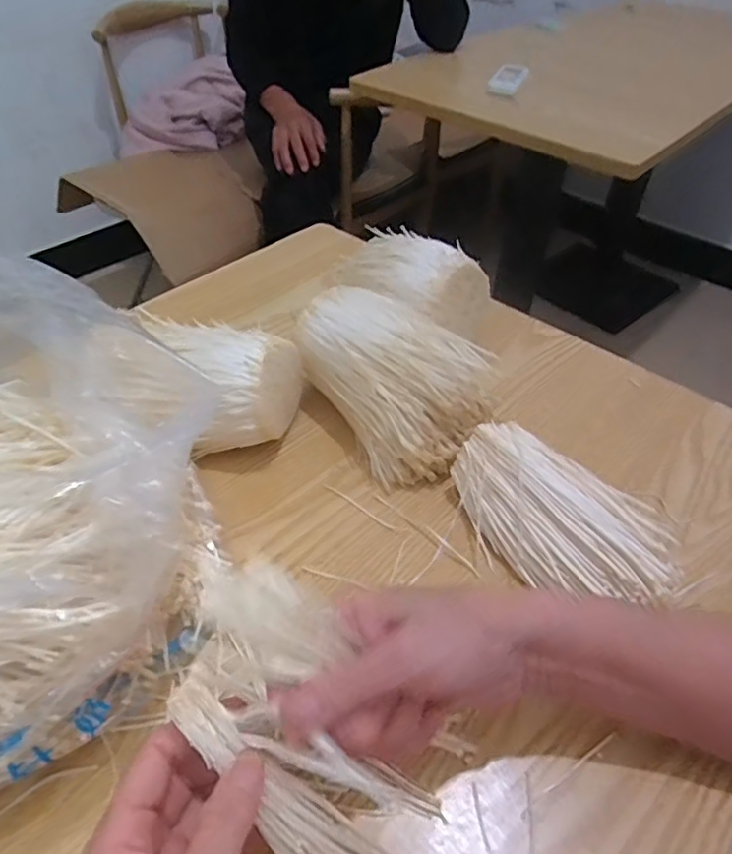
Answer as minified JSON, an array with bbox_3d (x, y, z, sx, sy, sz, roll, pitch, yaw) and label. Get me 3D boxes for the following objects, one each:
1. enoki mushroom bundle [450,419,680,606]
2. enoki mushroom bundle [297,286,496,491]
[{"bbox_3d":[0.124,0.056,0.394,0.145,0.051,0.082,33,52,28],"label":"enoki mushroom bundle"},{"bbox_3d":[0.022,-0.038,0.465,0.096,0.086,0.149,-24,50,-25],"label":"enoki mushroom bundle"}]

